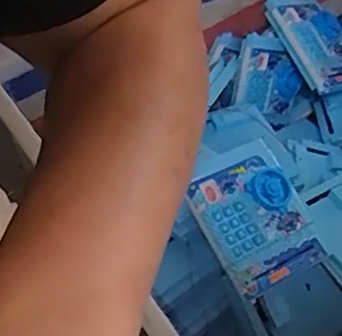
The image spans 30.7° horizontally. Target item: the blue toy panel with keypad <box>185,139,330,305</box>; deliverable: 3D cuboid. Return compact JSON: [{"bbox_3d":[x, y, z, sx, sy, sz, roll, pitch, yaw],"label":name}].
[{"bbox_3d":[0.099,0.059,0.710,0.128,0.017,0.150,-28,82,-26],"label":"blue toy panel with keypad"}]

